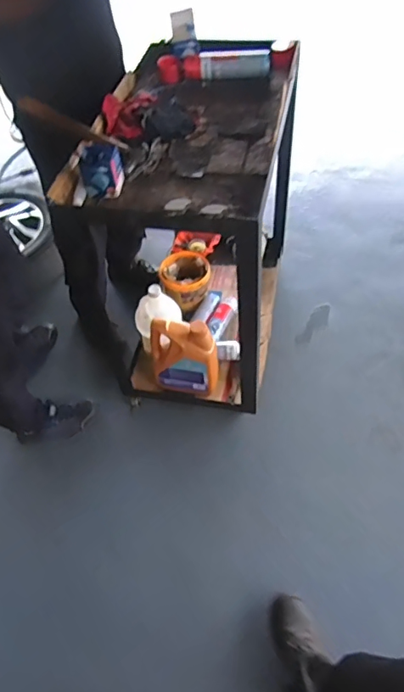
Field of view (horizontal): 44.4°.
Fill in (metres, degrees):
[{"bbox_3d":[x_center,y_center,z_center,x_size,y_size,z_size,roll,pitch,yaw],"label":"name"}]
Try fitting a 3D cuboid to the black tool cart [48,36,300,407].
[{"bbox_3d":[0.002,-0.354,1.530,0.493,0.775,0.791,8,55,11],"label":"black tool cart"}]

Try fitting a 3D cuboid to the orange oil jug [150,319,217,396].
[{"bbox_3d":[-0.062,0.033,1.544,0.207,0.240,0.109,10,55,13],"label":"orange oil jug"}]

